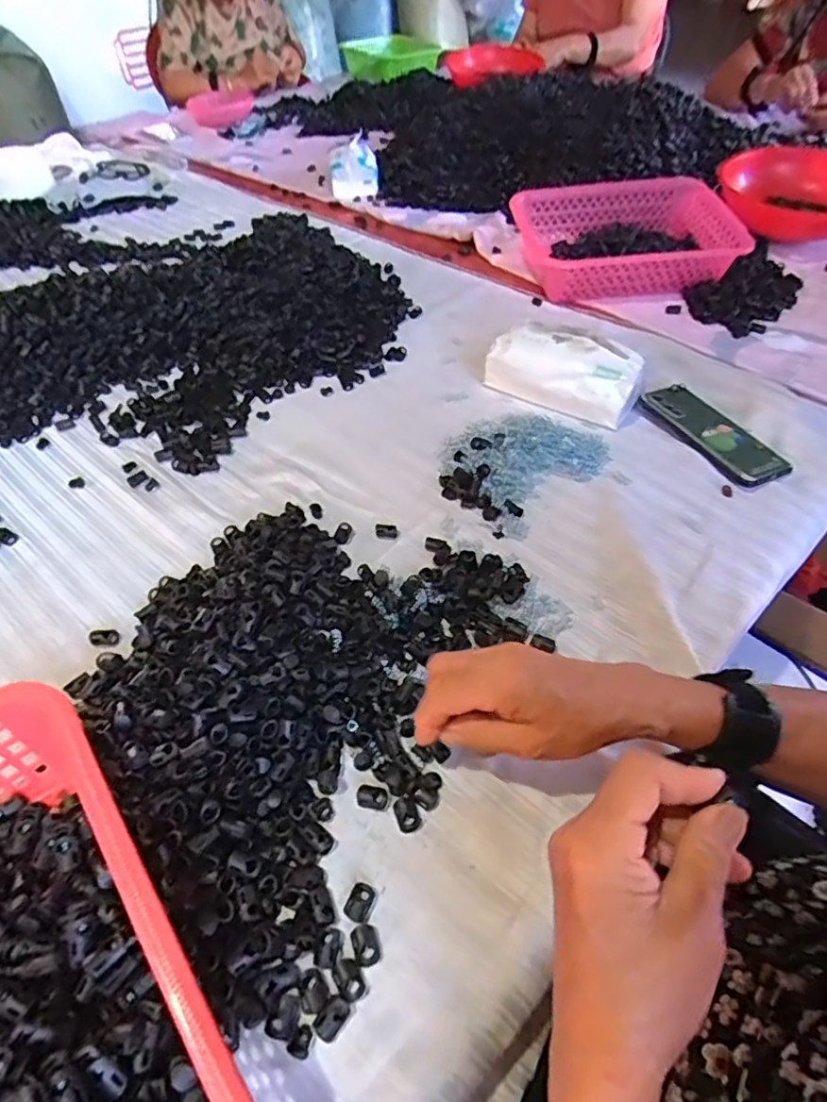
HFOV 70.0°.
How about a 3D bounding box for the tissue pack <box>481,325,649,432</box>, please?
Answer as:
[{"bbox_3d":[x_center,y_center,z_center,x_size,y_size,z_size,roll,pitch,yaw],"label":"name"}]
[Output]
[{"bbox_3d":[0.169,-0.206,0.673,0.170,0.072,0.069,20,53,16],"label":"tissue pack"}]

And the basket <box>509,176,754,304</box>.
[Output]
[{"bbox_3d":[0.313,-0.461,0.880,0.311,0.093,0.180,-7,50,-5],"label":"basket"}]

